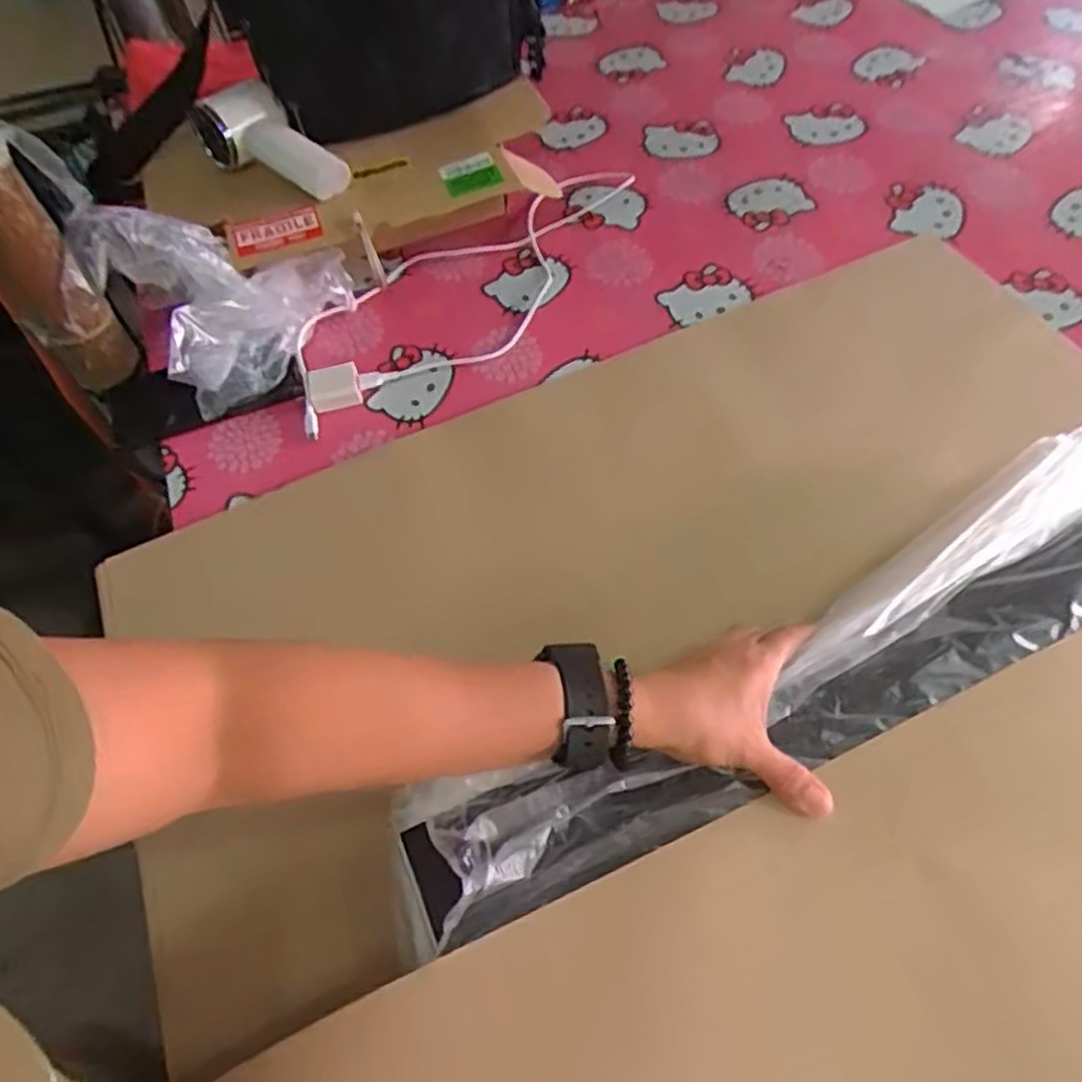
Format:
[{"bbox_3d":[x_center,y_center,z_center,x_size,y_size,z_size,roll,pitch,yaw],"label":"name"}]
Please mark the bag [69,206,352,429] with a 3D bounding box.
[{"bbox_3d":[-0.277,-0.210,0.648,0.155,0.128,0.172,25,62,19],"label":"bag"}]

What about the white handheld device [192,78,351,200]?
[{"bbox_3d":[-0.248,-0.374,0.736,0.158,0.053,0.066,30,63,2],"label":"white handheld device"}]

